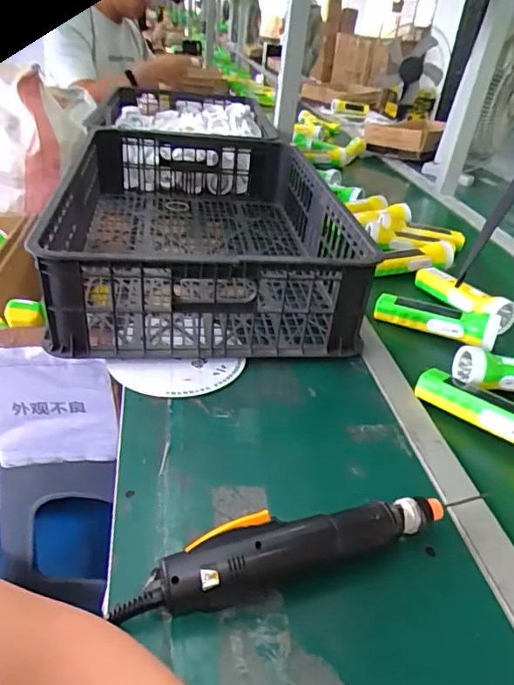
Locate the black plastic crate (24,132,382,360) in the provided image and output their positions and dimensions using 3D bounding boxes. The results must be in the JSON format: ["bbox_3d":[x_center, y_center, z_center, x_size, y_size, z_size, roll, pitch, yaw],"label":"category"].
[{"bbox_3d":[-0.086,-0.190,0.832,0.393,0.147,0.591,0,33,-11],"label":"black plastic crate"}]

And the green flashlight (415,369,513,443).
[{"bbox_3d":[0.266,0.074,0.581,0.169,0.052,0.046,31,39,33],"label":"green flashlight"}]

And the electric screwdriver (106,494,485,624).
[{"bbox_3d":[0.046,0.158,0.418,0.315,0.042,0.048,-8,35,-22],"label":"electric screwdriver"}]

